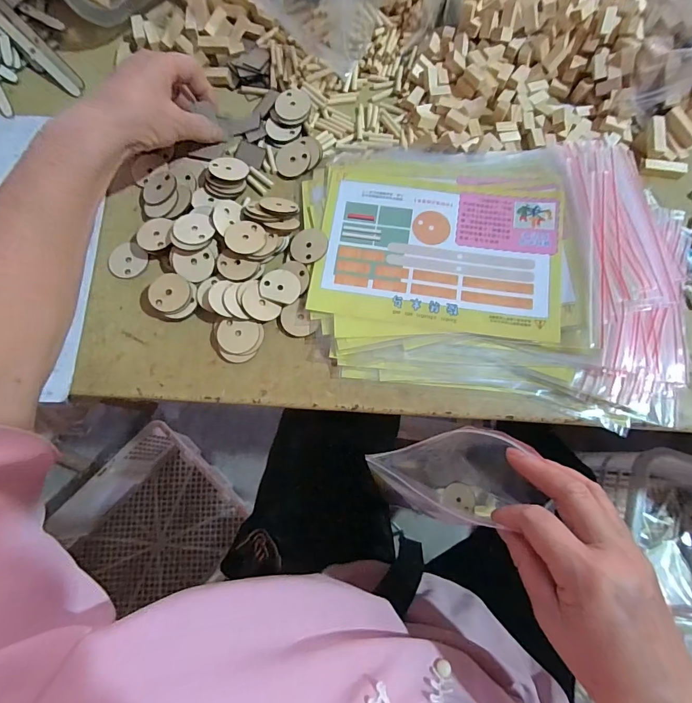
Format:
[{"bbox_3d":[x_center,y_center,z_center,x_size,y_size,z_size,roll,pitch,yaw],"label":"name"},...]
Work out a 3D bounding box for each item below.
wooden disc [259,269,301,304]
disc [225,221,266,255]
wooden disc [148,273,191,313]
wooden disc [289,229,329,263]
[{"bbox_3d":[-0.057,-0.058,0.344,0.035,0.004,0.029,17,77,4],"label":"wooden disc"},{"bbox_3d":[-0.088,-0.101,0.344,0.034,0.004,0.034,-3,69,-13],"label":"disc"},{"bbox_3d":[-0.152,-0.051,0.338,0.033,0.004,0.034,2,79,-10],"label":"wooden disc"},{"bbox_3d":[-0.034,-0.097,0.357,0.034,0.004,0.034,-3,72,8],"label":"wooden disc"}]

